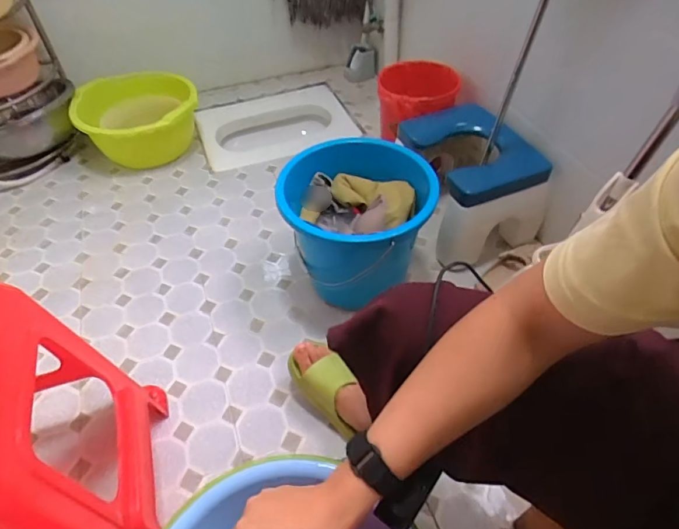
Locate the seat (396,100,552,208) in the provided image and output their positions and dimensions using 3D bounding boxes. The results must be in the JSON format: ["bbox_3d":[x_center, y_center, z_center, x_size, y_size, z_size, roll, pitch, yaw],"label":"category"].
[{"bbox_3d":[0.314,-0.279,1.079,0.234,0.059,0.313,-19,51,-13],"label":"seat"}]

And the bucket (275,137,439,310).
[{"bbox_3d":[0.037,-0.074,1.008,0.306,0.305,0.292,-1,49,1],"label":"bucket"}]

